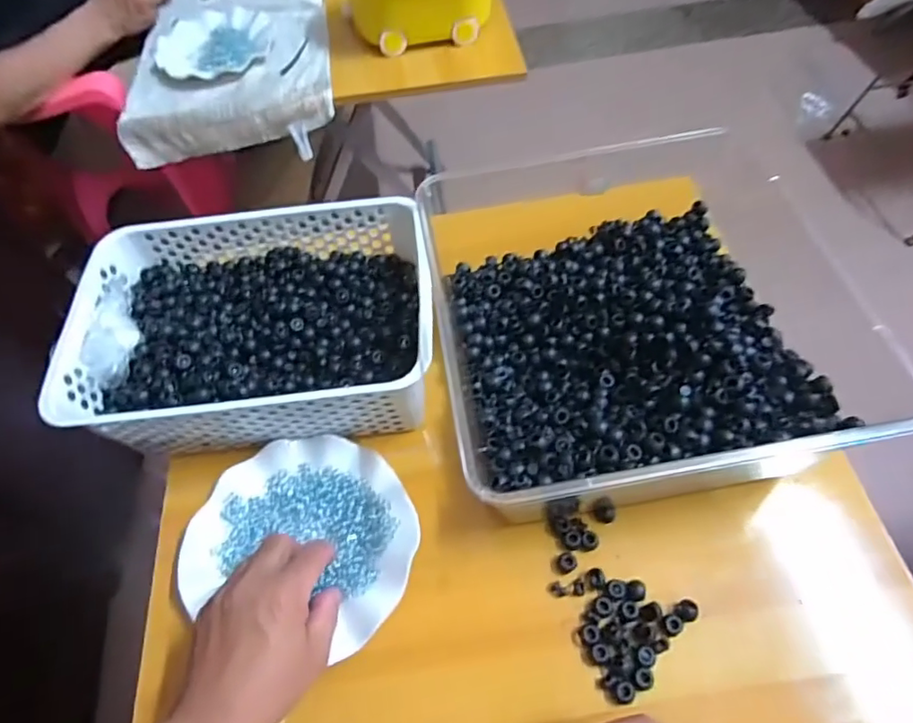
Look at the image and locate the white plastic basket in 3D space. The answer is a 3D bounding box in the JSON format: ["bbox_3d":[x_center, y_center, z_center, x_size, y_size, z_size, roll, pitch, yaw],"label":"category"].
[{"bbox_3d":[-0.178,-0.031,0.514,0.308,0.096,0.210,-7,58,0],"label":"white plastic basket"}]

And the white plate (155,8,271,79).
[{"bbox_3d":[-0.386,-0.503,0.877,0.176,0.024,0.173,-2,58,3],"label":"white plate"}]

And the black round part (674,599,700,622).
[{"bbox_3d":[0.175,0.188,0.417,0.015,0.010,0.015,-2,58,3],"label":"black round part"}]

